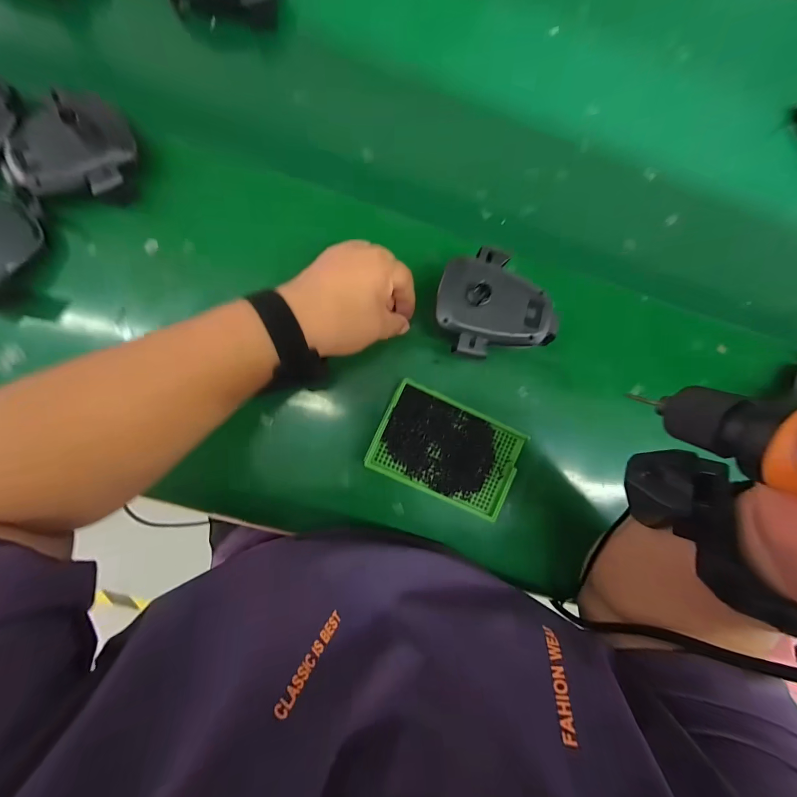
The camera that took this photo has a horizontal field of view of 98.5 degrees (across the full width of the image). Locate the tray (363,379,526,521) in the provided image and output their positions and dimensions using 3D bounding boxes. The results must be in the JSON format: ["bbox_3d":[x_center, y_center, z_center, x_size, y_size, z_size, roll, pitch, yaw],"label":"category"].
[{"bbox_3d":[0.049,0.049,0.331,0.136,0.015,0.089,25,90,-4],"label":"tray"}]

